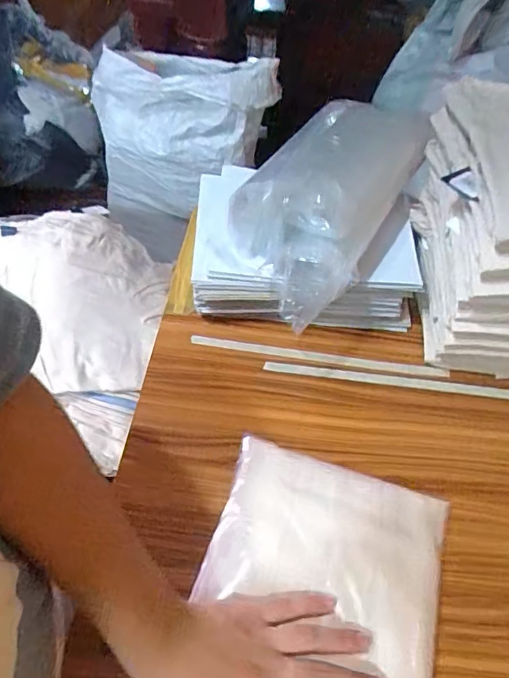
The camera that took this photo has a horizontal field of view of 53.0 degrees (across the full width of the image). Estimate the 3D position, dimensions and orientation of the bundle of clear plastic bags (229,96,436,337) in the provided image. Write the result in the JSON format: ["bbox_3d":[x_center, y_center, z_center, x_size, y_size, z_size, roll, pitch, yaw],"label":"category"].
[{"bbox_3d":[0.095,-0.177,0.626,0.154,0.116,0.303,32,57,21],"label":"bundle of clear plastic bags"}]

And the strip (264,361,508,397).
[{"bbox_3d":[0.250,0.059,0.613,0.473,0.007,0.016,7,52,3],"label":"strip"}]

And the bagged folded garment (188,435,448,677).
[{"bbox_3d":[0.041,0.265,0.420,0.206,0.039,0.343,15,53,9],"label":"bagged folded garment"}]

